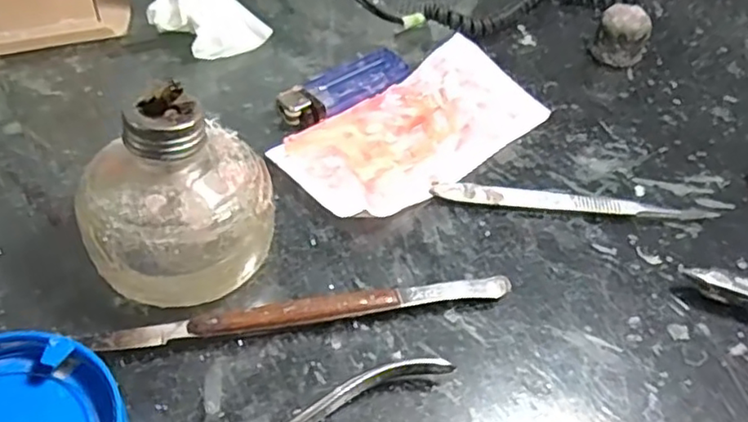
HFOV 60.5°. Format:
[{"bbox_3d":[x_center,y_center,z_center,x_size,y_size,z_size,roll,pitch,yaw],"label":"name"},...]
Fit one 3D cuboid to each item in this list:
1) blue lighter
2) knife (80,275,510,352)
[{"bbox_3d":[-0.016,-0.068,0.354,0.080,0.010,0.026,-31,58,-29],"label":"blue lighter"},{"bbox_3d":[-0.025,0.042,0.258,0.164,0.010,0.011,-7,50,-12],"label":"knife"}]

